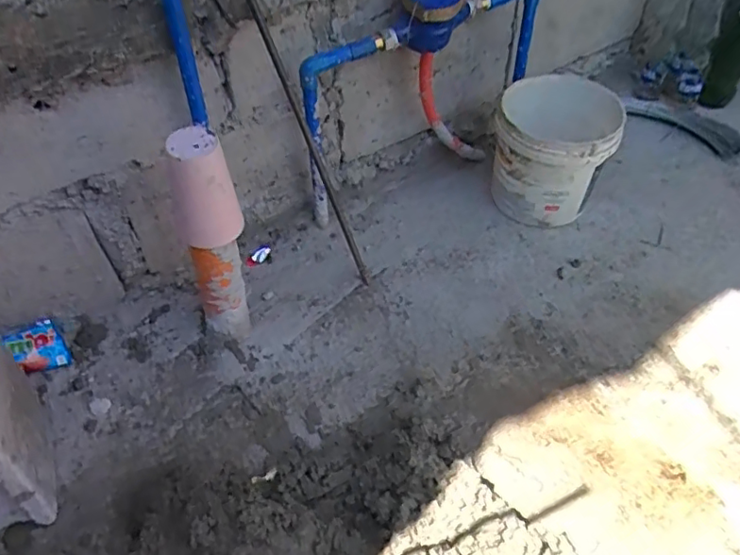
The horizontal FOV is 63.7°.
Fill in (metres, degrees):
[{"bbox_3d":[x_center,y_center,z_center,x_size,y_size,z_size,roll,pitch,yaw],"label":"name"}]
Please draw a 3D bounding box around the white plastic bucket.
[{"bbox_3d":[0.314,-0.210,1.040,0.192,0.176,0.209,11,48,10],"label":"white plastic bucket"}]

